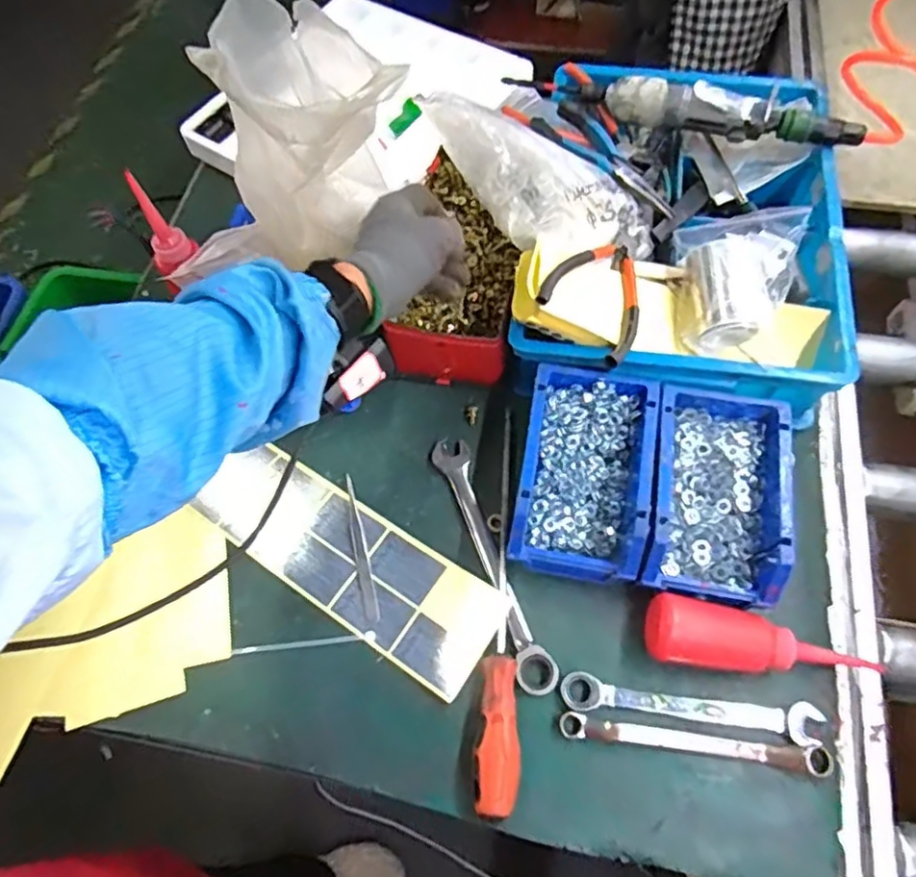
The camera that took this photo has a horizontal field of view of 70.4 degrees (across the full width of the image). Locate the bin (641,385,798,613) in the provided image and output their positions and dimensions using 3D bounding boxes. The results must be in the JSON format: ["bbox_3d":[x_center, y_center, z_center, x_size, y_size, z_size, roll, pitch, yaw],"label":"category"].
[{"bbox_3d":[0.206,0.047,0.525,0.106,0.067,0.166,10,65,8],"label":"bin"}]

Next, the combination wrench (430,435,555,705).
[{"bbox_3d":[0.027,0.096,0.538,0.032,0.012,0.225,-20,64,-6],"label":"combination wrench"}]

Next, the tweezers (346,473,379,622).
[{"bbox_3d":[-0.084,0.092,0.551,0.012,0.004,0.127,-14,64,-4],"label":"tweezers"}]

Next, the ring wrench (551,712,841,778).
[{"bbox_3d":[0.171,0.222,0.473,0.189,0.010,0.018,5,64,6],"label":"ring wrench"}]

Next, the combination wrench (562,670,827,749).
[{"bbox_3d":[0.171,0.200,0.484,0.184,0.007,0.028,6,64,6],"label":"combination wrench"}]

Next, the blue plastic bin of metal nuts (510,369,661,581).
[{"bbox_3d":[0.104,0.029,0.536,0.104,0.065,0.161,10,65,8],"label":"blue plastic bin of metal nuts"}]

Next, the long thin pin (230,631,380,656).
[{"bbox_3d":[-0.122,0.164,0.517,0.113,0.004,0.008,-7,64,0],"label":"long thin pin"}]

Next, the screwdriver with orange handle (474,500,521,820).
[{"bbox_3d":[0.031,0.158,0.498,0.028,0.027,0.228,0,64,3],"label":"screwdriver with orange handle"}]

